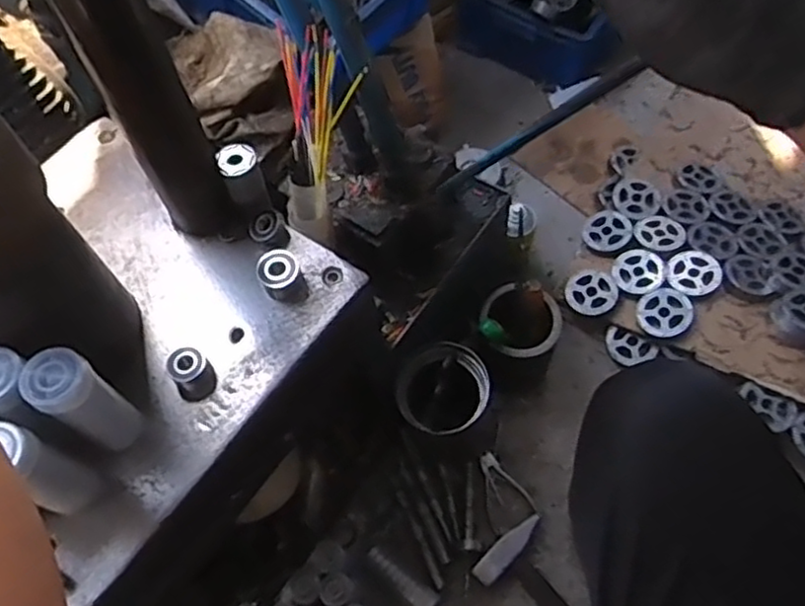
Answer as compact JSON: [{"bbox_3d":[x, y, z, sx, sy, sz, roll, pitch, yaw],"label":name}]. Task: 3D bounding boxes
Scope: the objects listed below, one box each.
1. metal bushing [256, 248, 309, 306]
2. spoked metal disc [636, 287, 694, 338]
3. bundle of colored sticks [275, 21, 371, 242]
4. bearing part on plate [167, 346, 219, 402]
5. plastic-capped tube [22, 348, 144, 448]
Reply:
[{"bbox_3d":[-0.112,-0.025,0.628,0.038,0.032,0.046,-24,62,-9],"label":"metal bushing"},{"bbox_3d":[0.389,0.014,1.001,0.075,0.012,0.072,-6,75,24],"label":"spoked metal disc"},{"bbox_3d":[-0.086,-0.167,0.700,0.098,0.219,0.046,7,23,8],"label":"bundle of colored sticks"},{"bbox_3d":[-0.185,0.061,0.592,0.034,0.027,0.040,-34,64,-14],"label":"bearing part on plate"},{"bbox_3d":[-0.243,0.081,0.529,0.037,0.129,0.042,28,67,18],"label":"plastic-capped tube"}]

